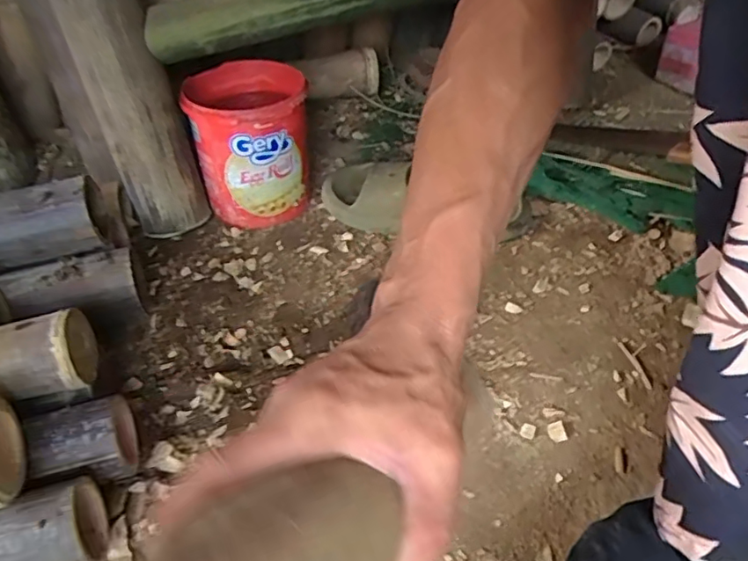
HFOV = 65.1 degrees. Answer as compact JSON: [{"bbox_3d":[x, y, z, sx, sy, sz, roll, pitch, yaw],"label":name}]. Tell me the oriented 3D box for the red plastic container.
[{"bbox_3d":[-0.148,-0.169,0.726,0.136,0.163,0.150,-12,45,-10],"label":"red plastic container"}]

